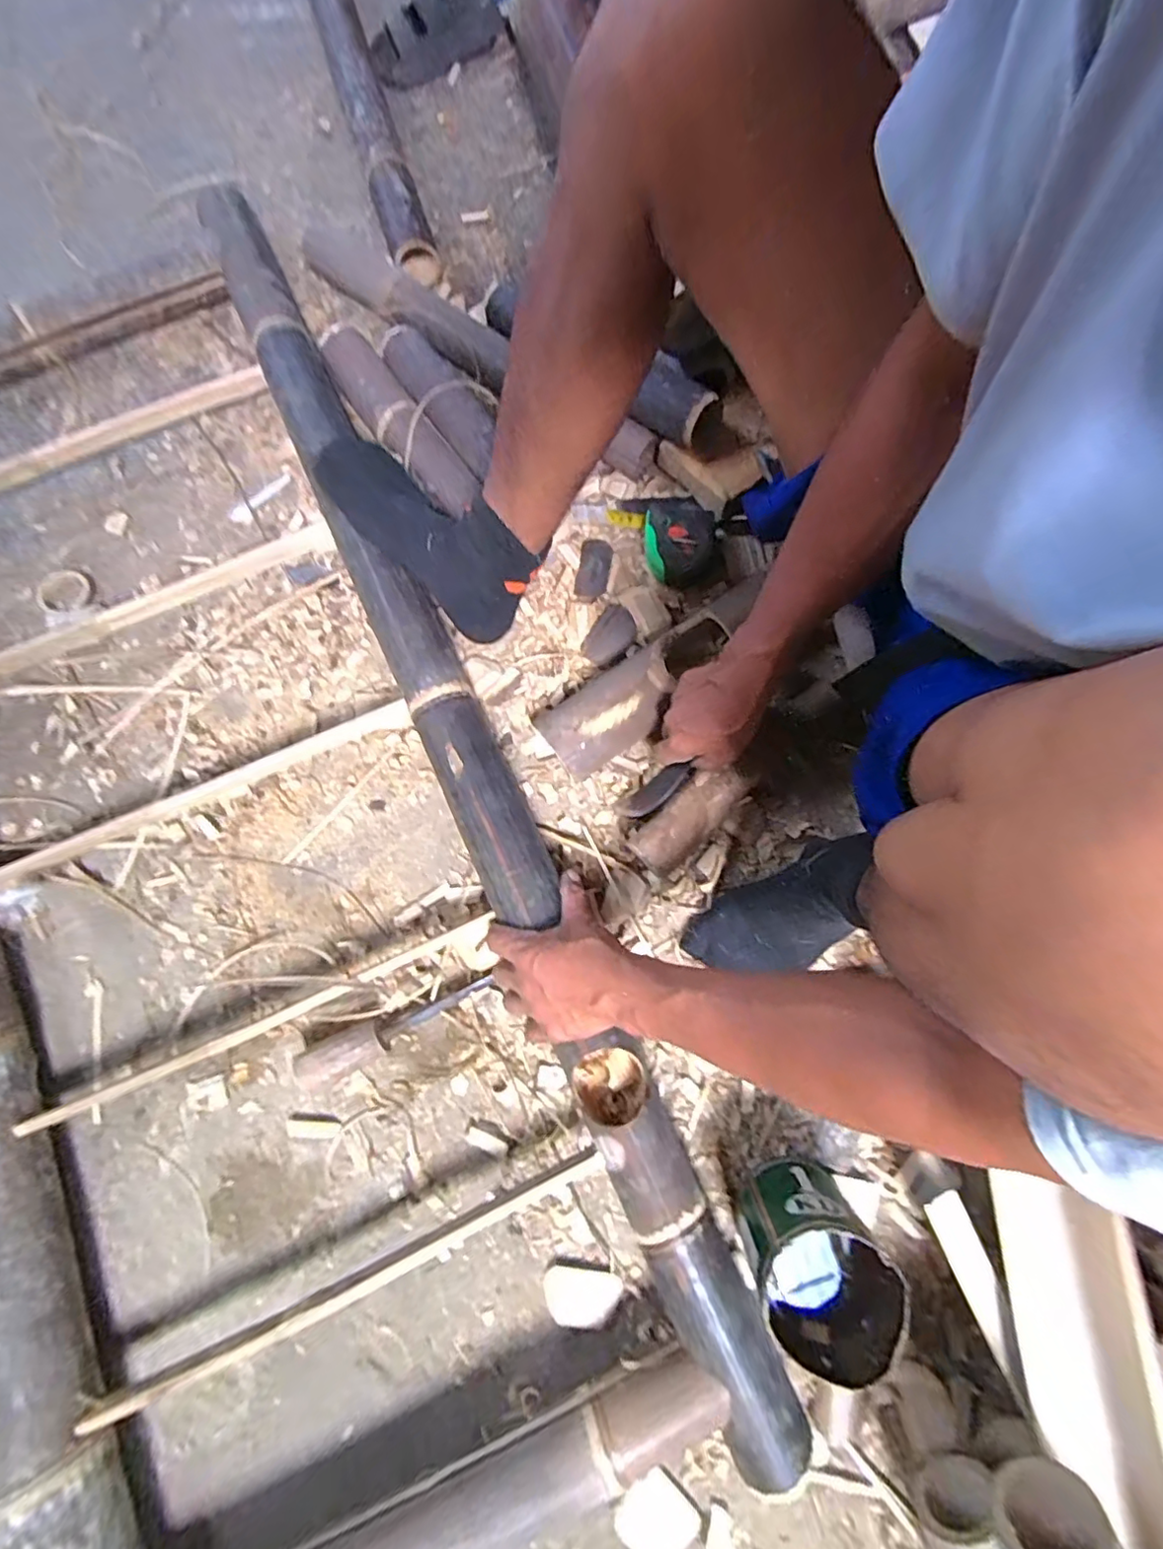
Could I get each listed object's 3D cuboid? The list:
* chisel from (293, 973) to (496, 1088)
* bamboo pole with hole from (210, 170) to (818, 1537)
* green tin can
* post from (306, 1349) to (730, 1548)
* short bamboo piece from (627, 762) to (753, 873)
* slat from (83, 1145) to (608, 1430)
[{"bbox_3d":[-0.175,0.240,0.561,0.187,0.036,0.033,-25,79,-5],"label":"chisel"},{"bbox_3d":[-0.162,-0.124,0.588,0.067,0.081,1.263,-25,79,-6],"label":"bamboo pole with hole"},{"bbox_3d":[0.185,0.390,0.484,0.101,0.131,0.104,0,78,1],"label":"green tin can"},{"bbox_3d":[-0.108,0.568,0.437,0.470,0.042,0.052,-23,79,-4],"label":"post"},{"bbox_3d":[0.106,0.042,0.593,0.130,0.054,0.049,-43,81,-8],"label":"short bamboo piece"},{"bbox_3d":[-0.187,0.421,0.485,0.436,0.018,0.015,-24,79,-4],"label":"slat"}]

